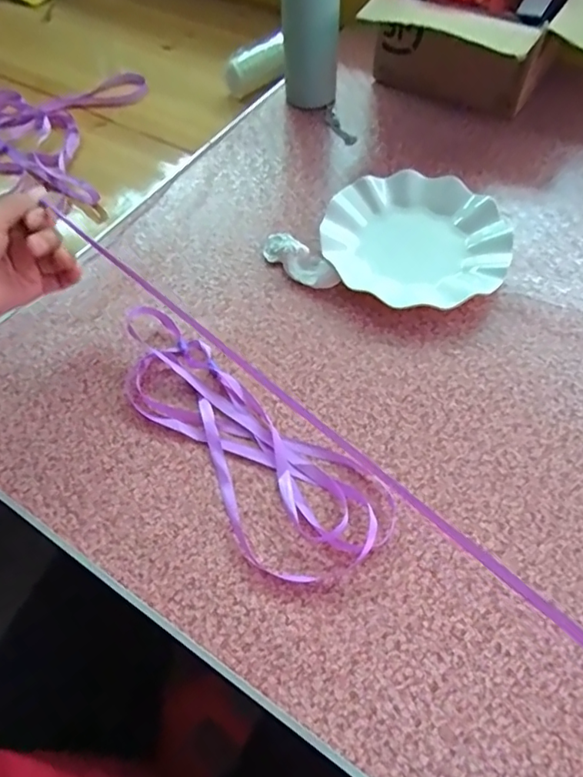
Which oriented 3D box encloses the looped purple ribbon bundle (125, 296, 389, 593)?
[{"bbox_3d":[-0.054,0.040,0.428,0.293,0.013,0.108,37,67,21],"label":"looped purple ribbon bundle"}]

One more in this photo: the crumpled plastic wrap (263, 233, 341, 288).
[{"bbox_3d":[0.007,-0.127,0.522,0.031,0.023,0.089,-40,66,-20],"label":"crumpled plastic wrap"}]

